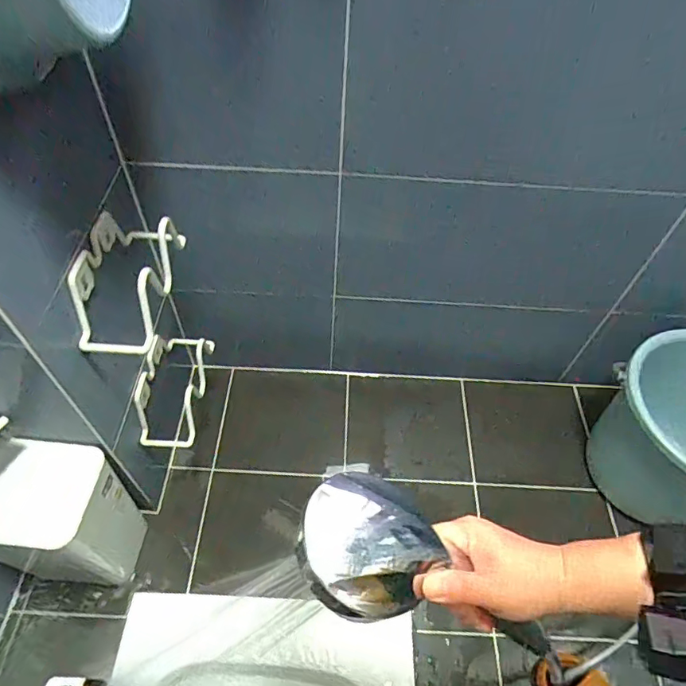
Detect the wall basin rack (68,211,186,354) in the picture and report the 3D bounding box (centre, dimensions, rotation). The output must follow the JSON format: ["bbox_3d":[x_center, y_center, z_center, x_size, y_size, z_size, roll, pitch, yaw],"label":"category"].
[{"bbox_3d":[-0.322,-0.108,0.729,0.108,0.090,0.246,4,53,-1],"label":"wall basin rack"}]

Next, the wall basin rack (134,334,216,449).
[{"bbox_3d":[-0.332,0.075,0.974,0.106,0.110,0.250,5,53,0],"label":"wall basin rack"}]

